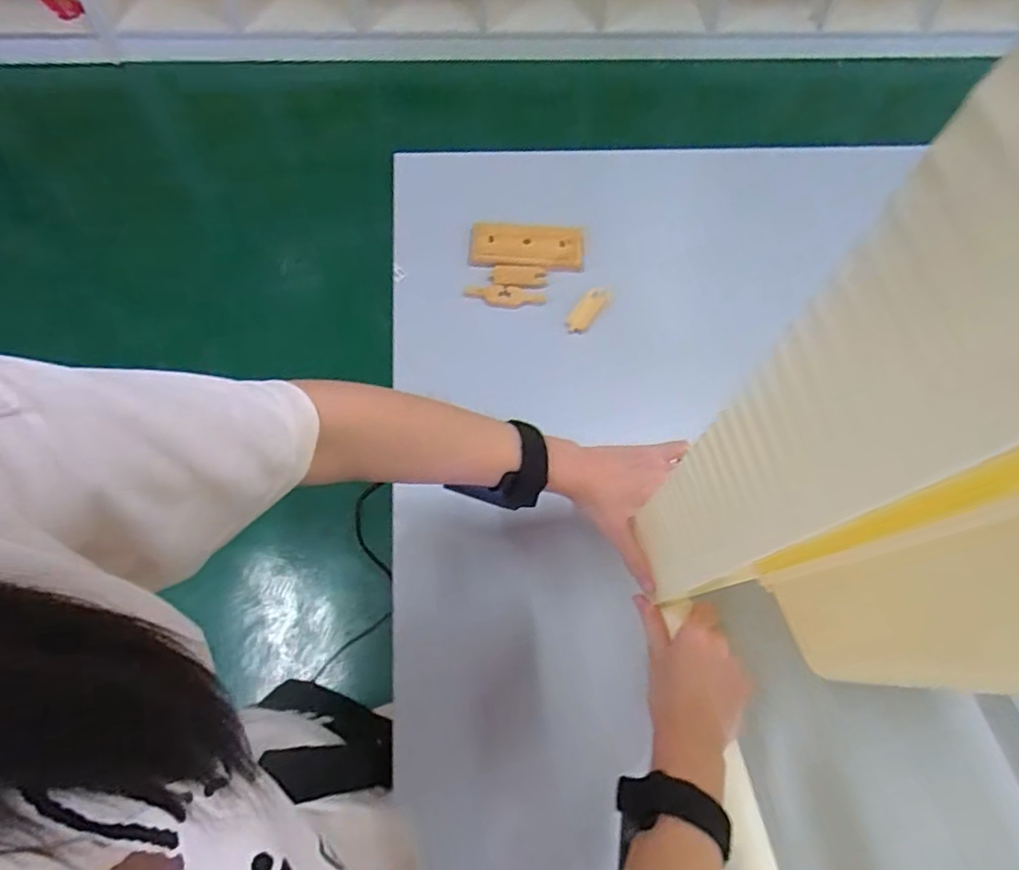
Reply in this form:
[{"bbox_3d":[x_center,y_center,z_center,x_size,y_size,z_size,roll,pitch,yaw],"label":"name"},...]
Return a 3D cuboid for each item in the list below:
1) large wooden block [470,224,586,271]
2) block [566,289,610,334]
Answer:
[{"bbox_3d":[0.020,-0.219,0.699,0.129,0.016,0.058,3,63,-2],"label":"large wooden block"},{"bbox_3d":[0.087,-0.138,0.672,0.026,0.014,0.061,33,66,13],"label":"block"}]

